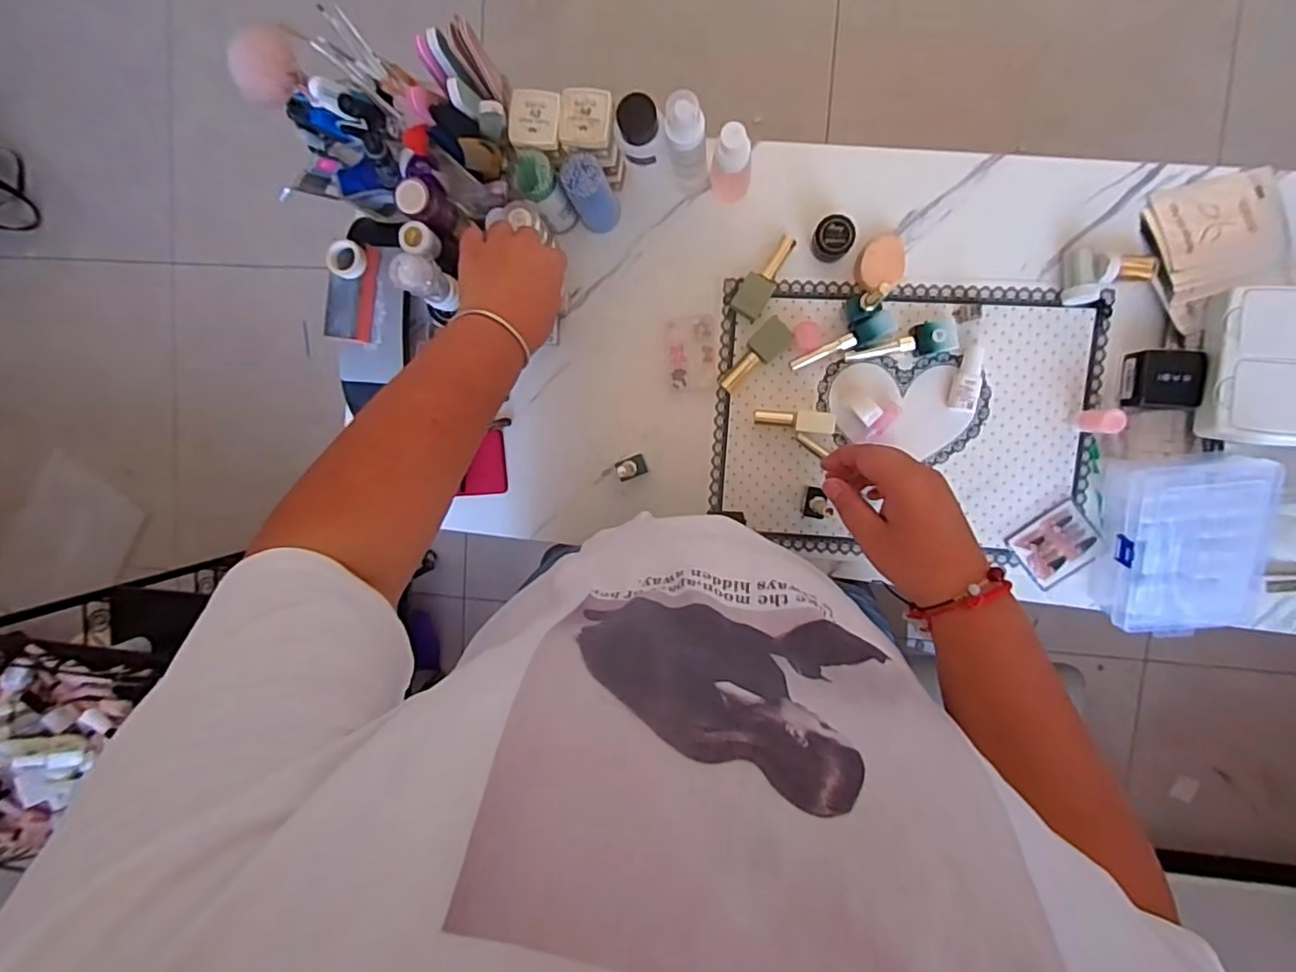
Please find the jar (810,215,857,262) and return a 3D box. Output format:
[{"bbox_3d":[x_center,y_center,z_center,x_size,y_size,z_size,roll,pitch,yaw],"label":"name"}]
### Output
[{"bbox_3d":[0.187,-0.251,0.608,0.038,0.029,0.038,1,96,6],"label":"jar"}]

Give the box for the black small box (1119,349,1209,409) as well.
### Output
[{"bbox_3d":[0.500,-0.103,0.586,0.055,0.042,0.054,4,96,6],"label":"black small box"}]

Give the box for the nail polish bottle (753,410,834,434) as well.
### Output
[{"bbox_3d":[0.154,-0.069,0.634,0.081,0.028,0.022,6,96,6],"label":"nail polish bottle"}]

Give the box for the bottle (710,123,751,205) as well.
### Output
[{"bbox_3d":[0.080,-0.306,0.577,0.040,0.095,0.034,17,97,5],"label":"bottle"}]

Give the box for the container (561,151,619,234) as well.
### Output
[{"bbox_3d":[-0.056,-0.290,0.601,0.043,0.091,0.047,1,96,6],"label":"container"}]

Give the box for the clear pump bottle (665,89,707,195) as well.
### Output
[{"bbox_3d":[0.037,-0.317,0.563,0.035,0.130,0.036,-1,96,6],"label":"clear pump bottle"}]

